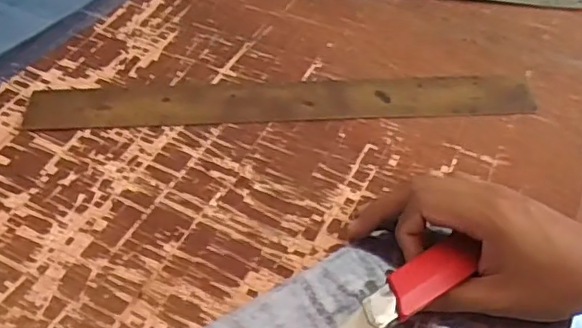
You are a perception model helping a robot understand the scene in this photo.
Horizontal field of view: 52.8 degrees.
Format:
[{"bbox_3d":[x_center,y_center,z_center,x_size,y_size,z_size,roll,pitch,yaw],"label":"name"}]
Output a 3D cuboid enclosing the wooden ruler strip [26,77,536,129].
[{"bbox_3d":[-0.007,-0.056,0.517,0.434,0.005,0.047,-2,49,-1],"label":"wooden ruler strip"}]

